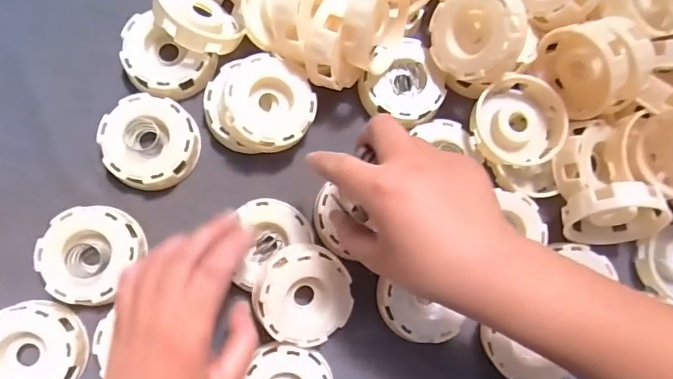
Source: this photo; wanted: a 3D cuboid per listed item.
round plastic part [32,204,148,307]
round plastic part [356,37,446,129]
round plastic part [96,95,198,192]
[{"bbox_3d":[-0.168,0.043,0.331,0.059,0.027,0.064,1,80,-6],"label":"round plastic part"},{"bbox_3d":[0.053,-0.077,0.370,0.065,0.023,0.057,-41,87,-11],"label":"round plastic part"},{"bbox_3d":[-0.134,-0.033,0.345,0.064,0.020,0.064,1,80,-6],"label":"round plastic part"}]

